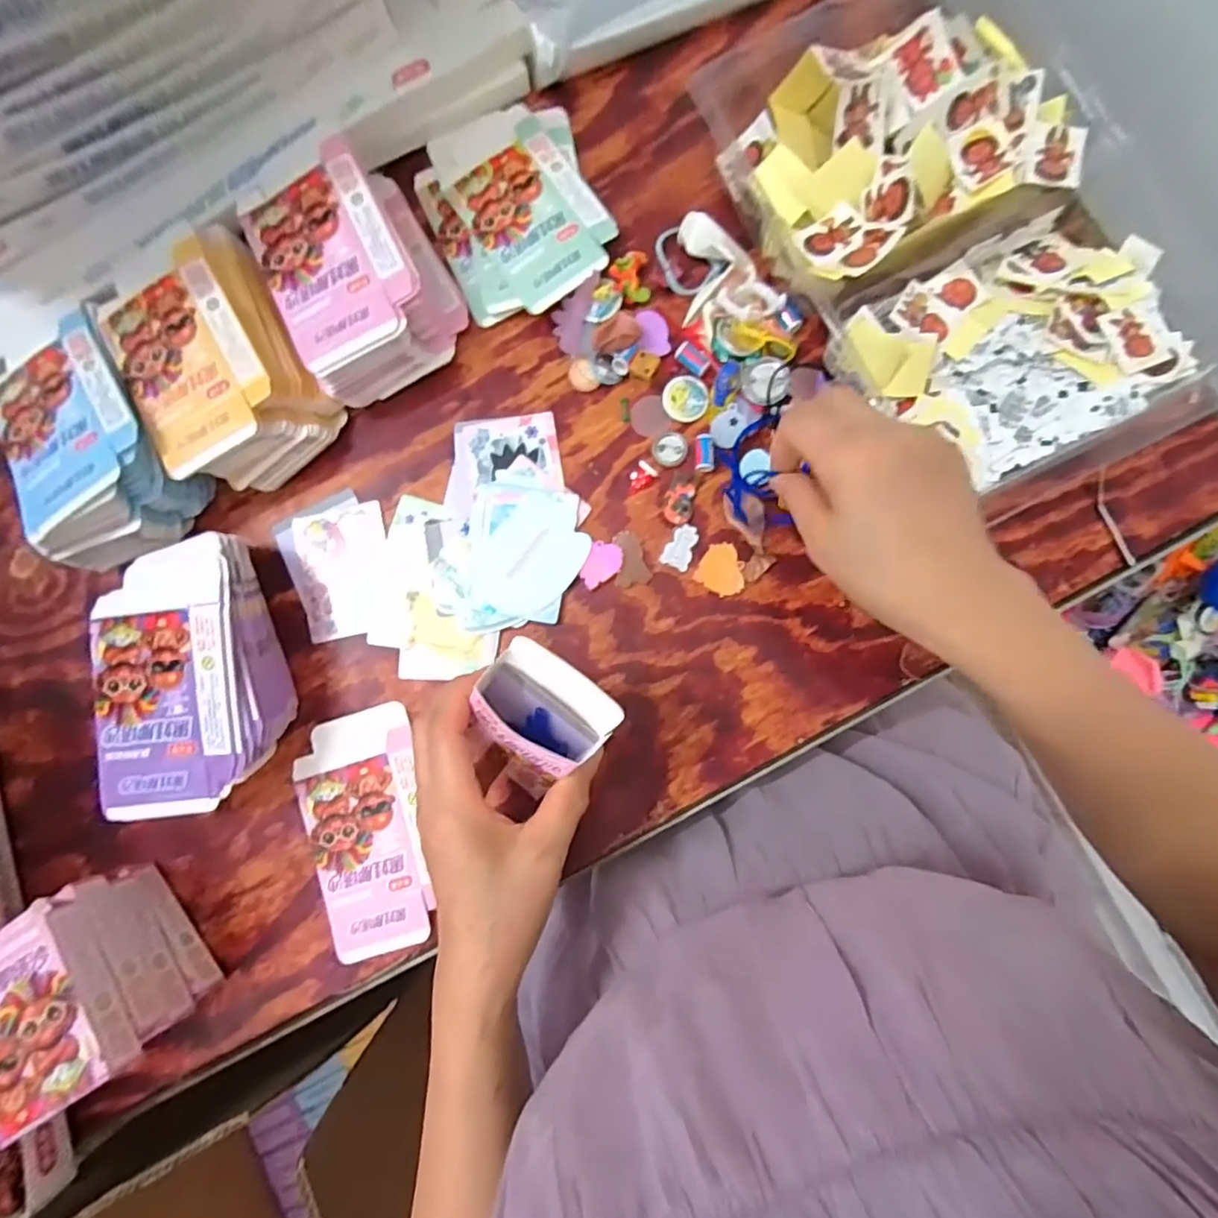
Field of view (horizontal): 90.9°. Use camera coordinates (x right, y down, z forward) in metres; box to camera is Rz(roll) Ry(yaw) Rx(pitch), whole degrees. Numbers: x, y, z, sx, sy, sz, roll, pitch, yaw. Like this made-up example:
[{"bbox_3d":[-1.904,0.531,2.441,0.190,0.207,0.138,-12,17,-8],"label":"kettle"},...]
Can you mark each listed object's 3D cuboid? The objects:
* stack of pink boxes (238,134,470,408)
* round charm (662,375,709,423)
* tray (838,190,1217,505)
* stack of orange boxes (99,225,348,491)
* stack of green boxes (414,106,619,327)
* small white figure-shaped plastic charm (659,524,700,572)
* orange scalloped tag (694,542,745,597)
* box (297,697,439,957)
[{"bbox_3d":[-0.166,-0.224,0.400,0.102,0.062,0.143,-26,83,1],"label":"stack of pink boxes"},{"bbox_3d":[0.051,-0.141,0.402,0.029,0.005,0.029,0,84,4],"label":"round charm"},{"bbox_3d":[0.250,-0.159,0.374,0.197,0.050,0.141,-27,83,1],"label":"tray"},{"bbox_3d":[-0.256,-0.160,0.401,0.107,0.060,0.153,-31,83,1],"label":"stack of orange boxes"},{"bbox_3d":[-0.066,-0.279,0.422,0.113,0.015,0.149,-22,83,2],"label":"stack of green boxes"},{"bbox_3d":[0.047,-0.042,0.396,0.018,0.004,0.030,22,86,6],"label":"small white figure-shaped plastic charm"},{"bbox_3d":[0.076,-0.026,0.392,0.031,0.004,0.031,30,93,5],"label":"orange scalloped tag"},{"bbox_3d":[-0.160,0.145,0.391,0.076,0.005,0.151,-10,84,3],"label":"box"}]

